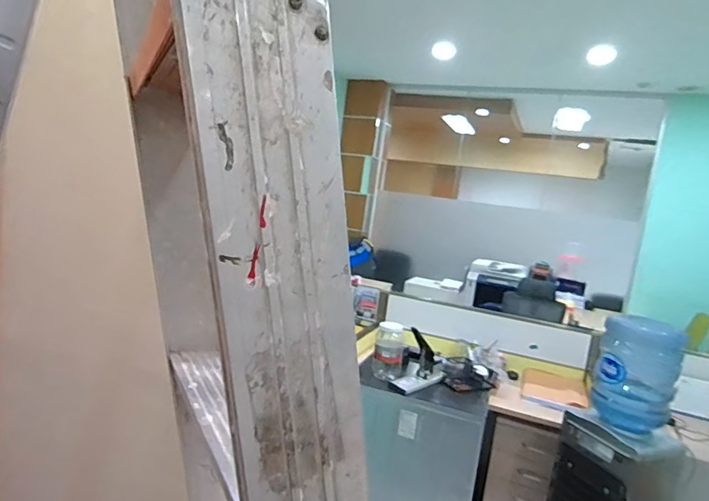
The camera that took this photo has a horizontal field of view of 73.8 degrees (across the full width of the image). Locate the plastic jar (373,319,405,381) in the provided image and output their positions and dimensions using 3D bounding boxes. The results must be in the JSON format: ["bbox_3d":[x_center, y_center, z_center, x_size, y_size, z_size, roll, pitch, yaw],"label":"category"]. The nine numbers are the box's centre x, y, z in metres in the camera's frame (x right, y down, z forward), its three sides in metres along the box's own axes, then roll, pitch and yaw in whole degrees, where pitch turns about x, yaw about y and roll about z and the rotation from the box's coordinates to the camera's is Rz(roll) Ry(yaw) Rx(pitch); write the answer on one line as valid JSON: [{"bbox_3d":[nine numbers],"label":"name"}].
[{"bbox_3d":[0.139,0.400,1.894,0.119,0.215,0.113,8,7,4],"label":"plastic jar"}]

